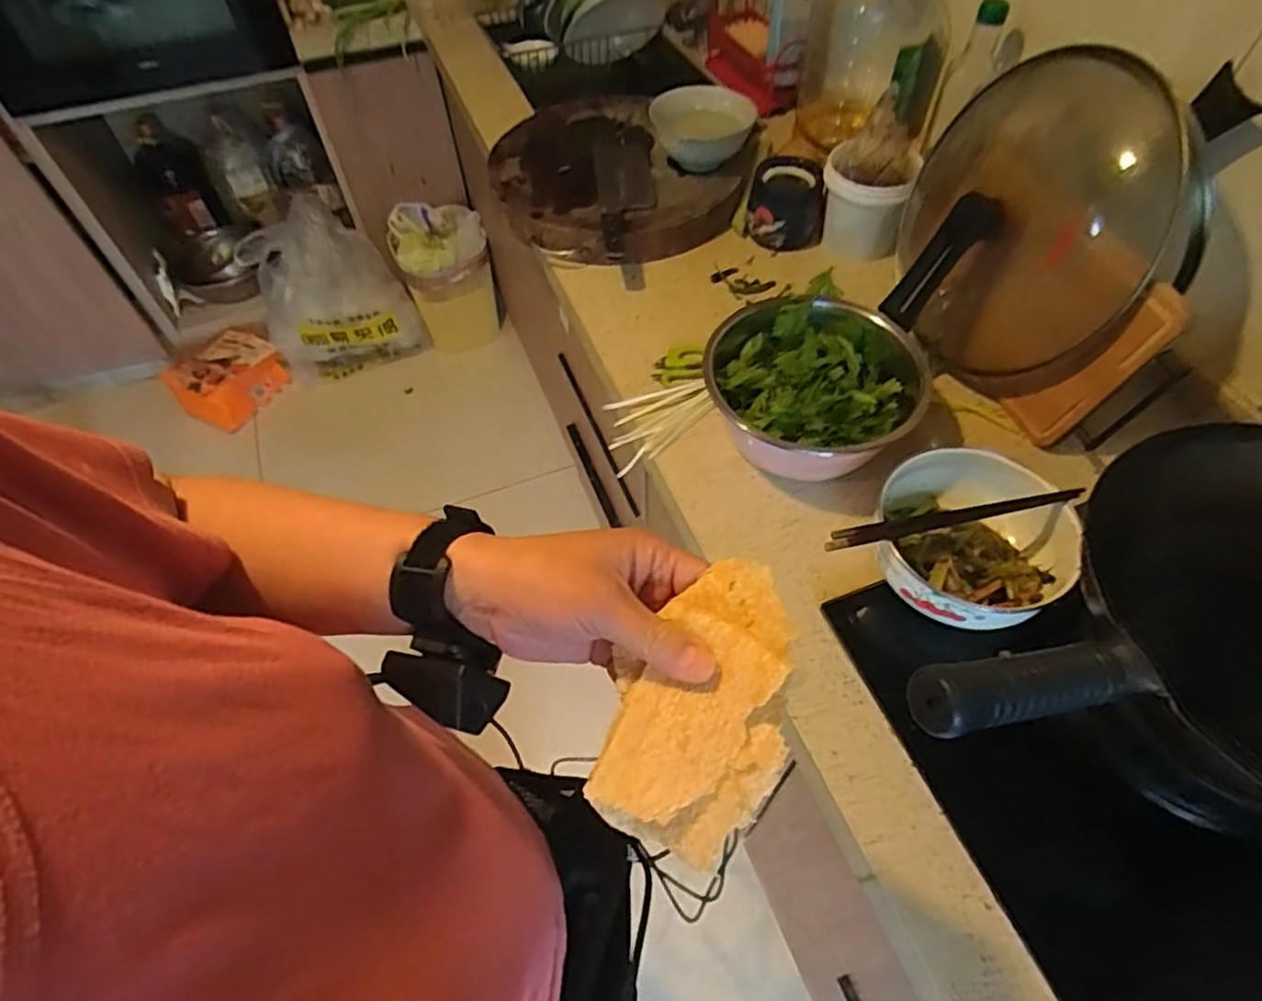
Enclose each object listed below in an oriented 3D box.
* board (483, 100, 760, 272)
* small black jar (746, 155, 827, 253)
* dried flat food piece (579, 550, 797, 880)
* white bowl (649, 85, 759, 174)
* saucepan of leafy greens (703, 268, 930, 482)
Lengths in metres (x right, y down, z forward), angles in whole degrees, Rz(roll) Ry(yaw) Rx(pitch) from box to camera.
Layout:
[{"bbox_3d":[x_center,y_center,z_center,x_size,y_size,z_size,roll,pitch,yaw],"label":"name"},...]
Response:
[{"bbox_3d":[-0.025,-0.497,1.040,0.387,0.068,0.373,-1,55,1],"label":"board"},{"bbox_3d":[0.223,-0.421,0.962,0.103,0.084,0.095,10,56,9],"label":"small black jar"},{"bbox_3d":[0.035,0.091,0.301,0.074,0.024,0.125,25,84,29],"label":"dried flat food piece"},{"bbox_3d":[0.106,-0.548,1.016,0.154,0.079,0.144,2,55,3],"label":"white bowl"},{"bbox_3d":[0.195,-0.126,0.746,0.216,0.118,0.221,-1,55,1],"label":"saucepan of leafy greens"}]

